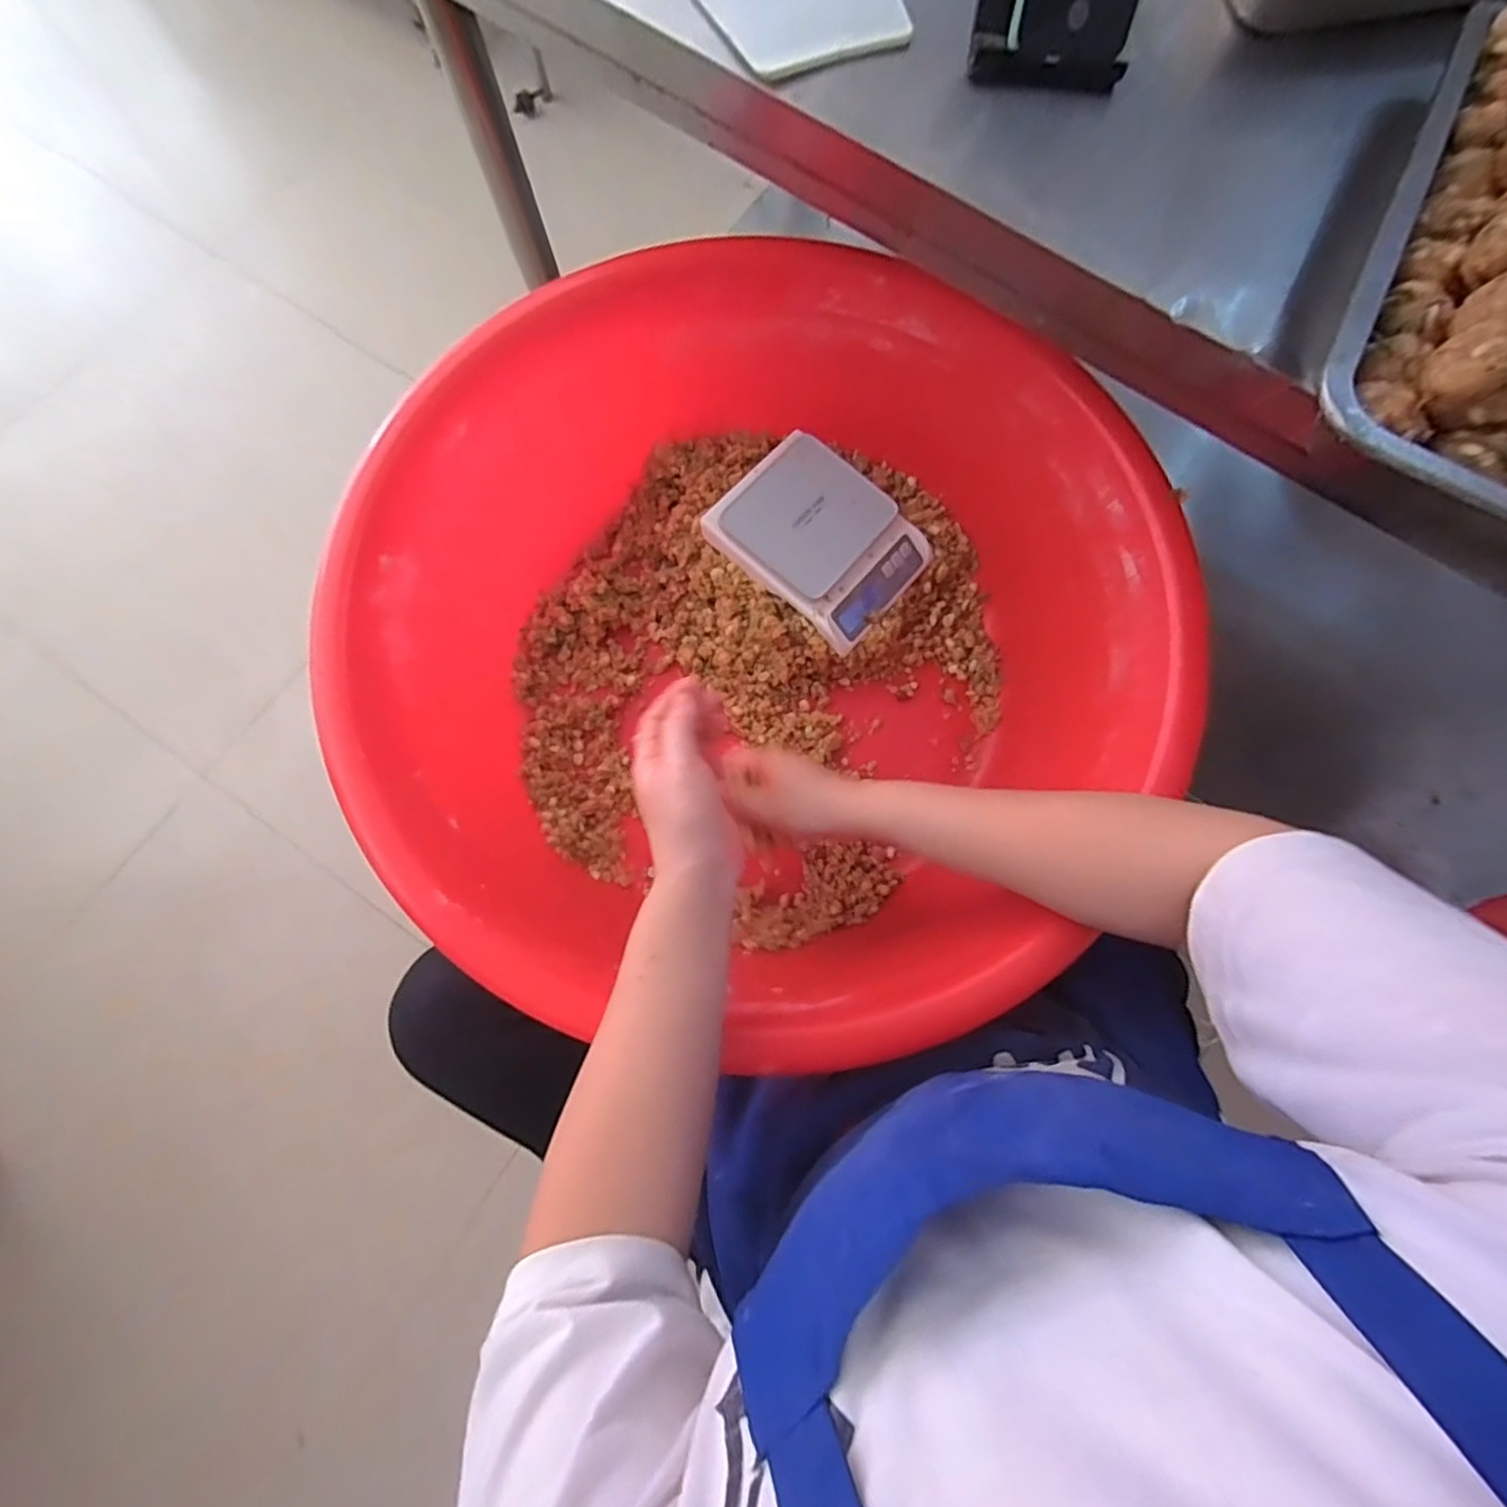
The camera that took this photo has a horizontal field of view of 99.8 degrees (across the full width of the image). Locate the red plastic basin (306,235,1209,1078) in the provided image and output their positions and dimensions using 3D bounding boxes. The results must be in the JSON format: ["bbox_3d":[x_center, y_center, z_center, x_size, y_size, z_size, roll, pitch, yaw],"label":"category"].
[{"bbox_3d":[0.006,-0.088,0.542,0.578,0.210,0.591,0,78,-1],"label":"red plastic basin"}]

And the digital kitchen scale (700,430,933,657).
[{"bbox_3d":[0.066,-0.206,0.606,0.182,0.028,0.144,42,78,-8],"label":"digital kitchen scale"}]

